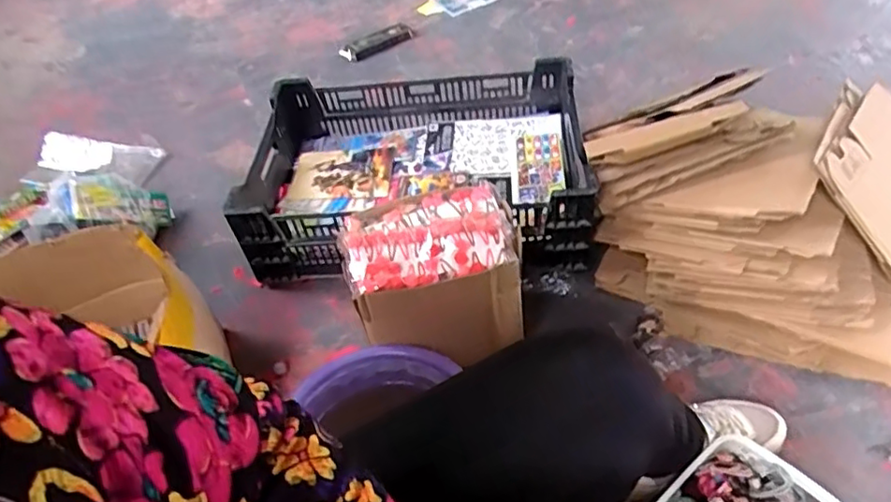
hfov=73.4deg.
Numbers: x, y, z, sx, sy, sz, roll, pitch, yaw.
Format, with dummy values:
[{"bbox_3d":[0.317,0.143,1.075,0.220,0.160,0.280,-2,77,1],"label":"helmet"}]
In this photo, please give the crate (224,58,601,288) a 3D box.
[{"bbox_3d":[-0.072,-0.146,1.121,0.635,0.178,0.427,-4,48,2],"label":"crate"}]

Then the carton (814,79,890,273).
[{"bbox_3d":[0.665,-0.106,0.898,0.249,0.030,0.263,46,62,-8],"label":"carton"}]

